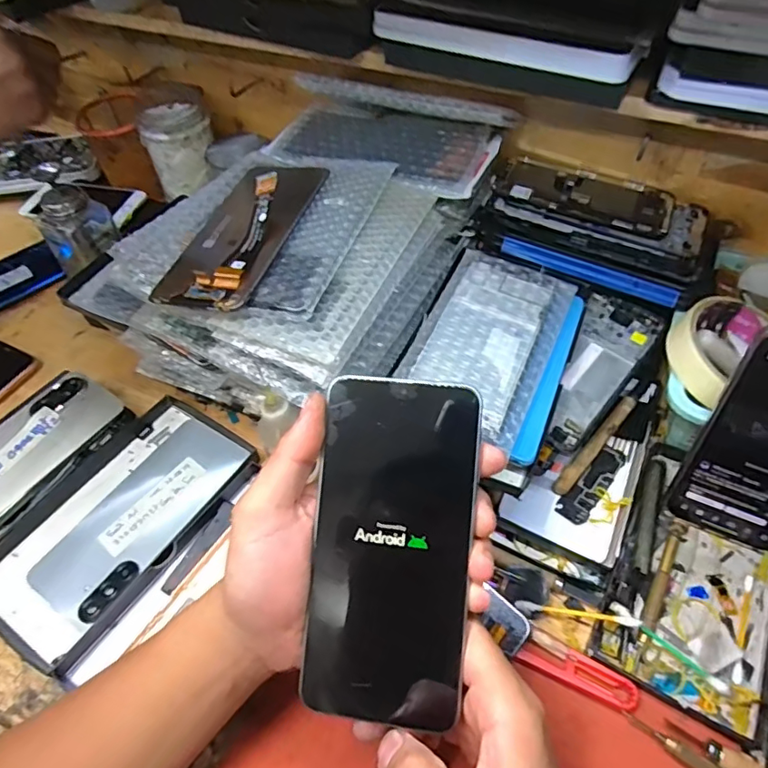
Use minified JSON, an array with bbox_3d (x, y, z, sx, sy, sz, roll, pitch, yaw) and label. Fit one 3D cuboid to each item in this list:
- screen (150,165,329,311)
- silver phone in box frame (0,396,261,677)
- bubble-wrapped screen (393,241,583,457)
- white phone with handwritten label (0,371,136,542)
[{"bbox_3d":[-0.096,-0.114,0.371,0.069,0.023,0.153,12,54,12],"label":"screen"},{"bbox_3d":[-0.192,0.102,0.404,0.108,0.020,0.196,26,58,20],"label":"silver phone in box frame"},{"bbox_3d":[0.073,-0.034,0.377,0.088,0.013,0.149,21,56,17],"label":"bubble-wrapped screen"},{"bbox_3d":[-0.292,0.063,0.418,0.095,0.014,0.173,28,59,14],"label":"white phone with handwritten label"}]

